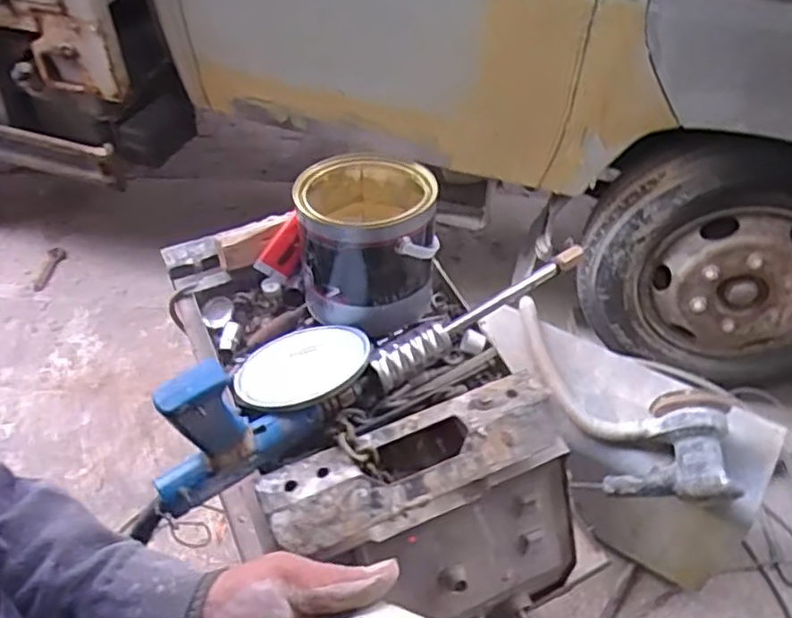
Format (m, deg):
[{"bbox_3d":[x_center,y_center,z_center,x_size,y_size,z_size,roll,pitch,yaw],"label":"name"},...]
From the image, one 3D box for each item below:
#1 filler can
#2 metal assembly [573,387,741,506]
[{"bbox_3d":[-0.034,-0.080,0.817,0.156,0.159,0.162,-4,49,-2],"label":"filler can"},{"bbox_3d":[0.487,0.253,1.218,0.256,0.144,0.168,8,48,9],"label":"metal assembly"}]

